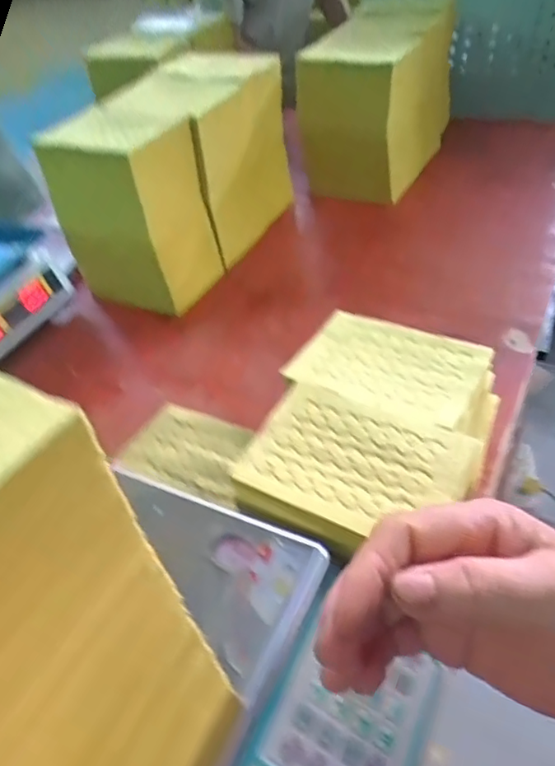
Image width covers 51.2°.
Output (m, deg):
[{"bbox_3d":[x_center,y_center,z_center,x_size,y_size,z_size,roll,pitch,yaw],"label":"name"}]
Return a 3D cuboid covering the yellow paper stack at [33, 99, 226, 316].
[{"bbox_3d":[-0.188,-0.227,0.780,0.163,0.226,0.129,15,48,22],"label":"yellow paper stack"}]

